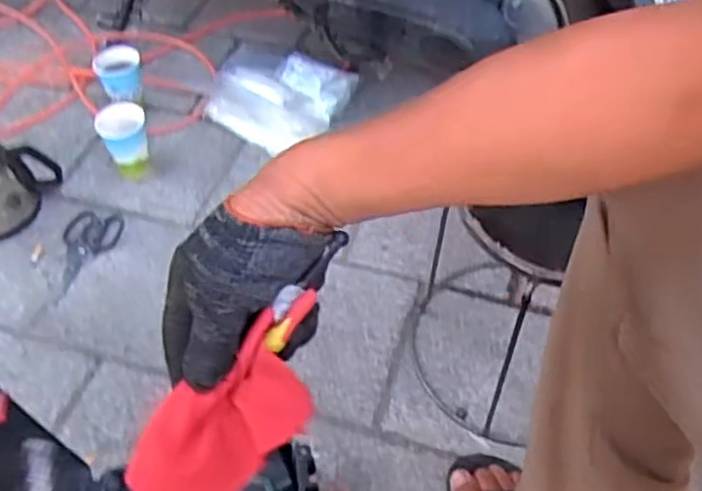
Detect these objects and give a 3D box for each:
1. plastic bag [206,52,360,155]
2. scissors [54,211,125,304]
[{"bbox_3d":[-0.139,-0.261,1.276,0.242,0.067,0.207,25,53,21],"label":"plastic bag"},{"bbox_3d":[-0.407,0.012,1.080,0.083,0.008,0.168,5,49,5],"label":"scissors"}]

